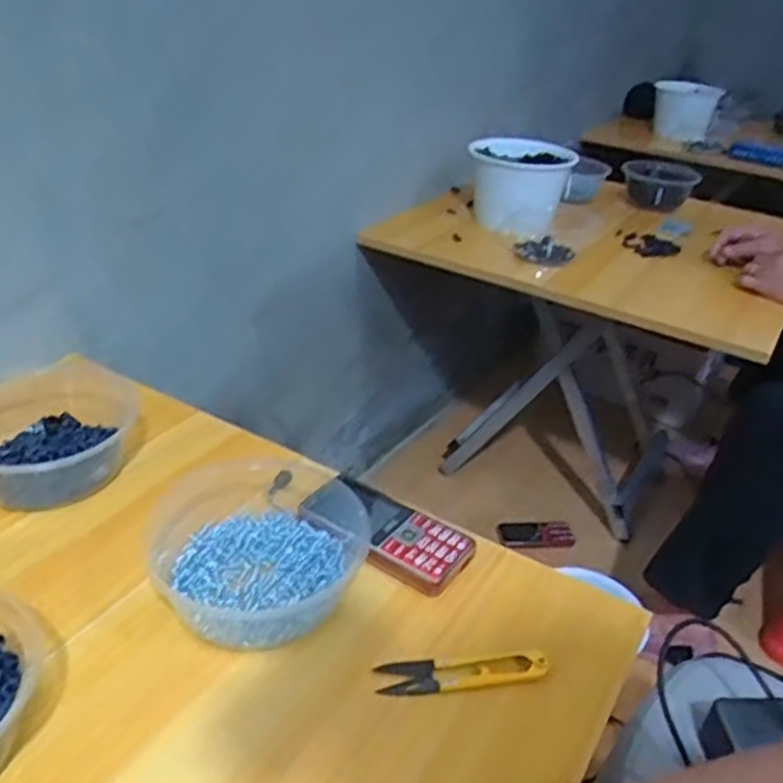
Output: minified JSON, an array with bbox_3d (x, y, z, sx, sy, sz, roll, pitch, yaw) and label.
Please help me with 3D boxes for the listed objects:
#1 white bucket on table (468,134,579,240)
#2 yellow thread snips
[{"bbox_3d":[0.206,-0.338,1.240,0.156,0.122,0.181,15,32,15],"label":"white bucket on table"},{"bbox_3d":[0.044,0.172,0.468,0.104,0.012,0.026,-1,32,-11],"label":"yellow thread snips"}]

